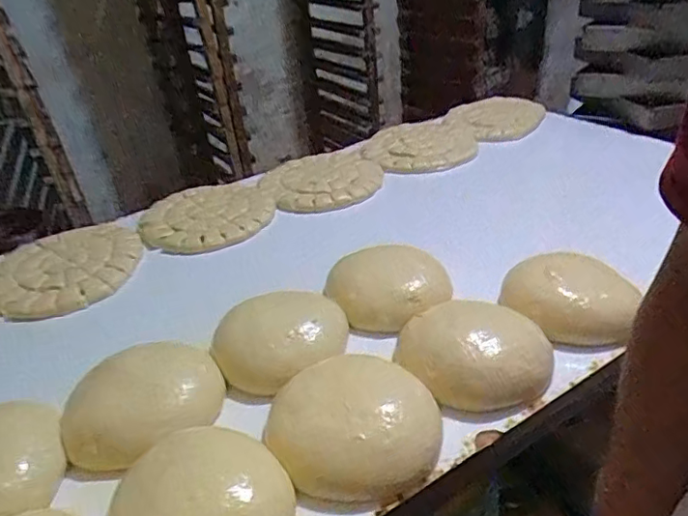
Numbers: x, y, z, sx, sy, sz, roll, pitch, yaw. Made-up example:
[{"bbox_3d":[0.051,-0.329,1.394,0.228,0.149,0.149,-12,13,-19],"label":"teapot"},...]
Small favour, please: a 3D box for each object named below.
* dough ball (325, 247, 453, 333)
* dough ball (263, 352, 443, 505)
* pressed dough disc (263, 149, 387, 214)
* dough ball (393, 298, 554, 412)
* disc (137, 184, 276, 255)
[{"bbox_3d":[0.065,0.038,0.924,0.181,0.059,0.181,-3,32,2],"label":"dough ball"},{"bbox_3d":[0.013,0.199,0.680,0.193,0.052,0.190,-3,32,2],"label":"dough ball"},{"bbox_3d":[-0.053,-0.196,1.369,0.296,0.033,0.249,-15,34,-17],"label":"pressed dough disc"},{"bbox_3d":[0.175,0.121,0.765,0.195,0.056,0.187,-3,32,2],"label":"dough ball"},{"bbox_3d":[-0.314,-0.104,1.259,0.289,0.032,0.261,-18,35,-20],"label":"disc"}]

